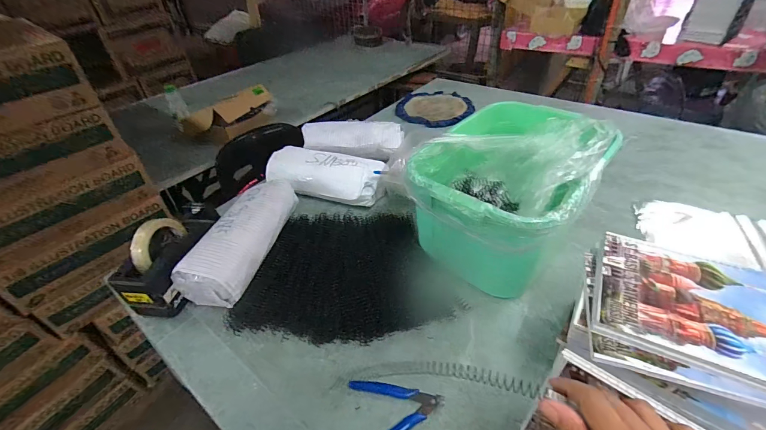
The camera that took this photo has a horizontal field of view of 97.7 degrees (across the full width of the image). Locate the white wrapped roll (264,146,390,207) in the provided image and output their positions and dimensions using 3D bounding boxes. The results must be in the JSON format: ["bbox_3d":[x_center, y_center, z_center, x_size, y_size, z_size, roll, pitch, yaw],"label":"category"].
[{"bbox_3d":[-0.140,-0.093,0.764,0.295,0.067,0.107,15,45,23],"label":"white wrapped roll"}]

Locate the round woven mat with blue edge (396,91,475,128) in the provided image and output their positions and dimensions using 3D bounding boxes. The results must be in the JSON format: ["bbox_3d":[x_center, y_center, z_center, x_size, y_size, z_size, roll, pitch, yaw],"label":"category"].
[{"bbox_3d":[0.177,-0.366,1.127,0.242,0.018,0.233,-2,47,2],"label":"round woven mat with blue edge"}]

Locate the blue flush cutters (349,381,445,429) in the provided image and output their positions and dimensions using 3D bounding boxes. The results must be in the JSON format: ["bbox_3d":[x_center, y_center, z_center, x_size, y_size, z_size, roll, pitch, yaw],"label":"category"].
[{"bbox_3d":[0.018,0.243,0.425,0.114,0.007,0.083,-12,41,-7],"label":"blue flush cutters"}]

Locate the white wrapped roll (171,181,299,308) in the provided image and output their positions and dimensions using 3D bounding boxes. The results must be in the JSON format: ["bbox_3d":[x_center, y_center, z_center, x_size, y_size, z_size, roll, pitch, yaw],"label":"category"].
[{"bbox_3d":[-0.258,0.037,0.618,0.117,0.068,0.259,5,42,12],"label":"white wrapped roll"}]

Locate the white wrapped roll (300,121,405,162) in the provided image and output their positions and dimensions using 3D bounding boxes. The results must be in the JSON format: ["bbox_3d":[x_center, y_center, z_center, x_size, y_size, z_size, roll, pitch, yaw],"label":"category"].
[{"bbox_3d":[-0.086,-0.192,0.855,0.265,0.061,0.081,4,42,12],"label":"white wrapped roll"}]

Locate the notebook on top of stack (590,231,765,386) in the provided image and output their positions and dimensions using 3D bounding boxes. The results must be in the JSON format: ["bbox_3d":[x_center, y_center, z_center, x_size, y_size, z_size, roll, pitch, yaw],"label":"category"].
[{"bbox_3d":[0.342,0.094,0.355,0.202,0.017,0.145,15,45,22],"label":"notebook on top of stack"}]

